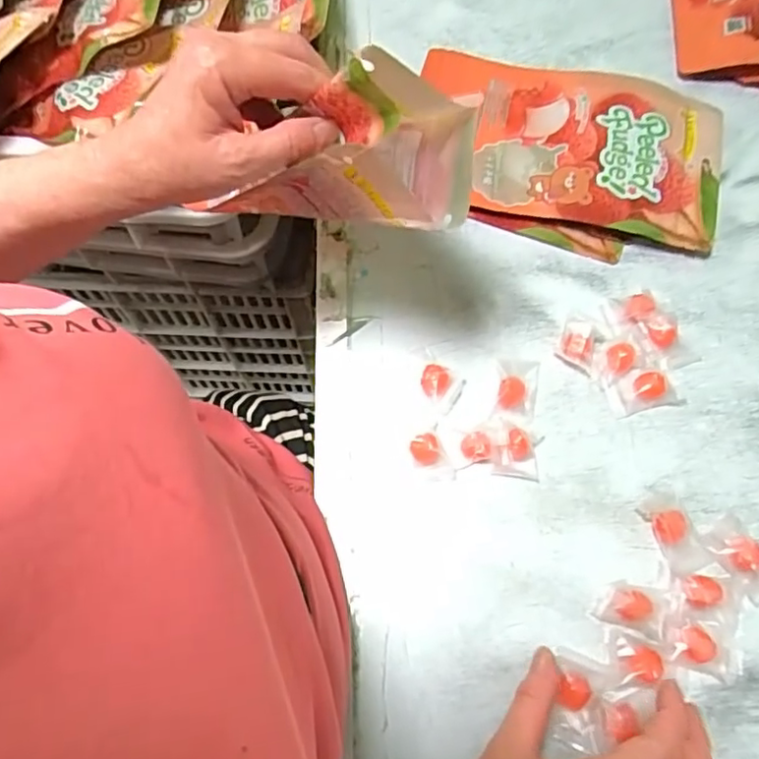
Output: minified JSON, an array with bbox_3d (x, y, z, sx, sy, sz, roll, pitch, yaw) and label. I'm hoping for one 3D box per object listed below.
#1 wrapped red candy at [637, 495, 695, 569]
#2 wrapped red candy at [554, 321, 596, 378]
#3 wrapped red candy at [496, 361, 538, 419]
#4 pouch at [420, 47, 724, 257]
[{"bbox_3d":[0.198,0.102,0.408,0.027,0.011,0.046,-21,68,-6],"label":"wrapped red candy"},{"bbox_3d":[0.147,-0.025,0.454,0.025,0.018,0.033,8,68,6],"label":"wrapped red candy"},{"bbox_3d":[0.101,0.005,0.449,0.030,0.013,0.040,8,68,6],"label":"wrapped red candy"},{"bbox_3d":[0.159,-0.203,0.528,0.260,0.022,0.163,14,69,8],"label":"pouch"}]

